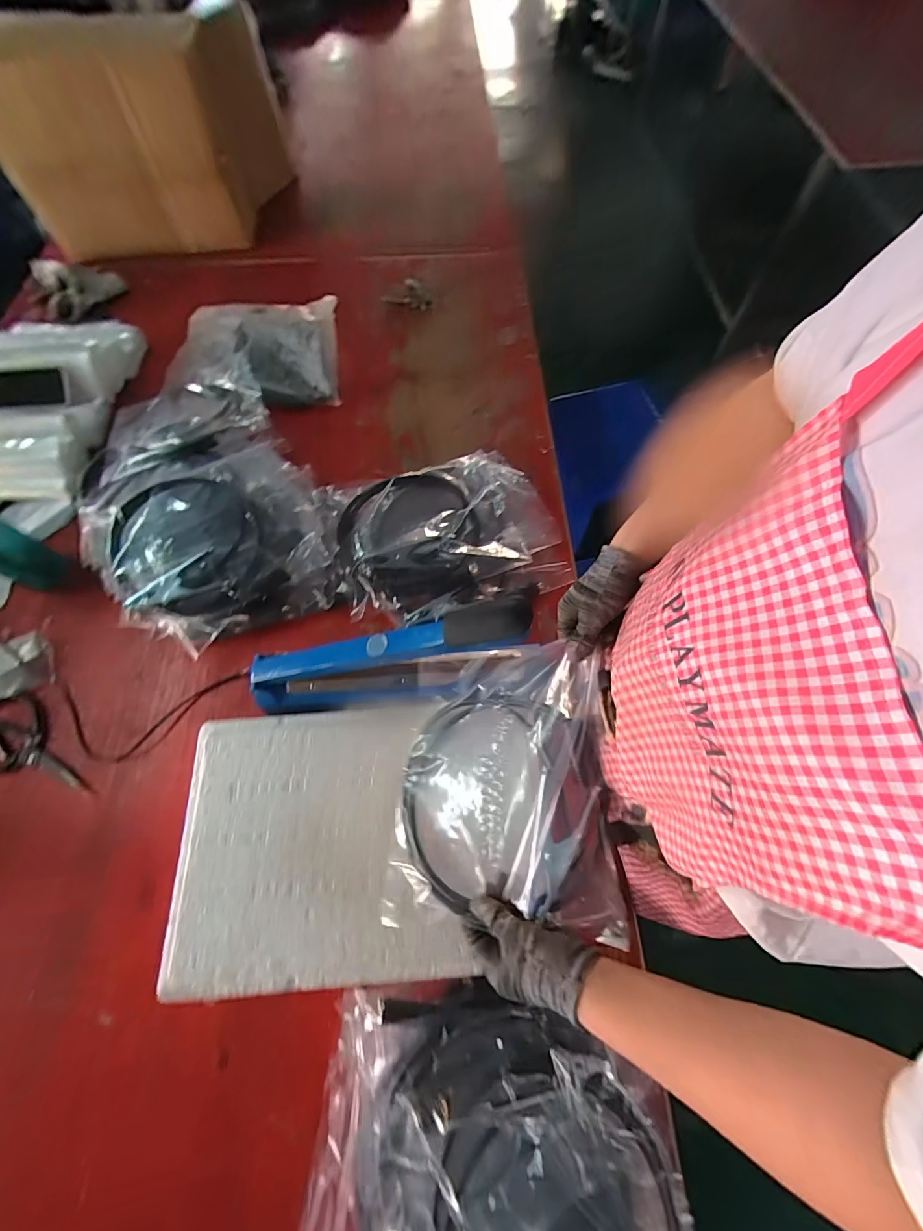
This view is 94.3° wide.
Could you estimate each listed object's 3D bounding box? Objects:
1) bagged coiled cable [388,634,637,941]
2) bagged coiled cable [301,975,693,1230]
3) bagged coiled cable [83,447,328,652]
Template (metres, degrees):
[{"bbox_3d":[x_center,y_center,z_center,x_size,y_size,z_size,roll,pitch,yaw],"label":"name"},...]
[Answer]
[{"bbox_3d":[0.040,0.169,0.470,0.235,0.033,0.262,-8,63,22],"label":"bagged coiled cable"},{"bbox_3d":[0.032,0.535,0.387,0.353,0.067,0.312,5,66,3],"label":"bagged coiled cable"},{"bbox_3d":[-0.425,-0.132,0.686,0.383,0.064,0.359,-18,67,-7],"label":"bagged coiled cable"}]

